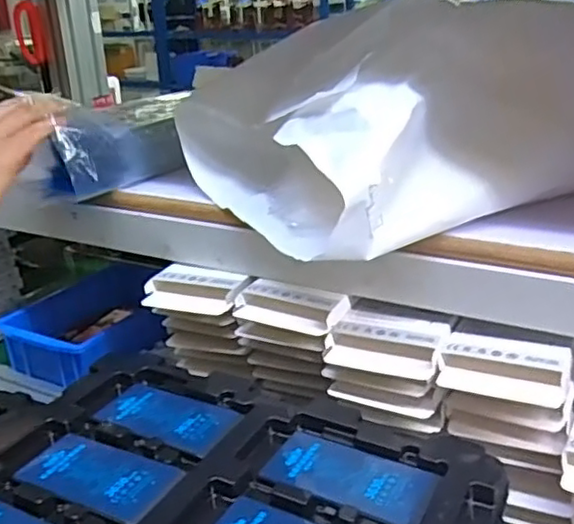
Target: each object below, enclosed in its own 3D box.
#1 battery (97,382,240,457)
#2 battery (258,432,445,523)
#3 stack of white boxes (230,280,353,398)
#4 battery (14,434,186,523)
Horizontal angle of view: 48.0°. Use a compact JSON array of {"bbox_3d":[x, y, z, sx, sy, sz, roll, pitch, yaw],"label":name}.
[{"bbox_3d":[-0.073,0.095,0.395,0.086,0.005,0.042,12,26,29],"label":"battery"},{"bbox_3d":[0.034,0.112,0.341,0.086,0.004,0.046,12,25,29],"label":"battery"},{"bbox_3d":[0.004,0.064,0.500,0.083,0.081,0.050,13,26,32],"label":"stack of white boxes"},{"bbox_3d":[-0.102,0.116,0.349,0.087,0.005,0.042,10,25,27],"label":"battery"}]

